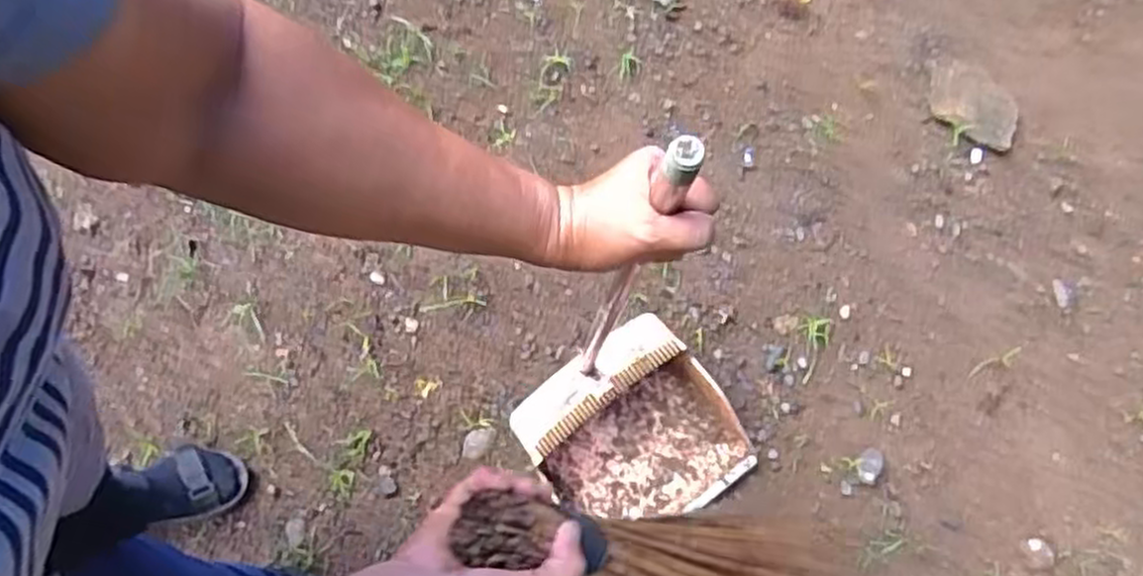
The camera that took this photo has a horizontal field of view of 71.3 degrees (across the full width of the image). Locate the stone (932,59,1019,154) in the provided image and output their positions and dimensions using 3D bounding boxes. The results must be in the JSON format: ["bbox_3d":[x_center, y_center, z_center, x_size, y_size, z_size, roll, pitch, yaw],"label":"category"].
[{"bbox_3d":[0.675,-0.310,1.338,0.165,0.026,0.115,37,75,14],"label":"stone"}]

